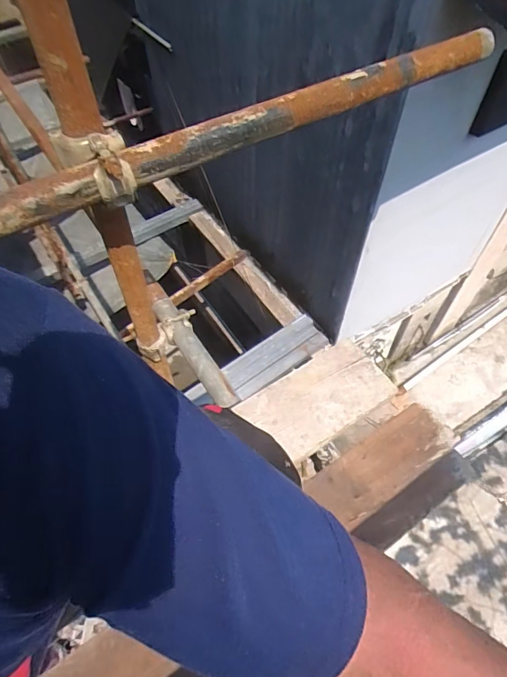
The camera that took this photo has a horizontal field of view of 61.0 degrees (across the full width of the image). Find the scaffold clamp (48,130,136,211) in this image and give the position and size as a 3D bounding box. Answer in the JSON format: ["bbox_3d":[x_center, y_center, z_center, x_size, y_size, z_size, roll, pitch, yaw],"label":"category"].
[{"bbox_3d":[-0.192,-0.212,0.540,0.079,0.074,0.098,-24,59,-15],"label":"scaffold clamp"}]

